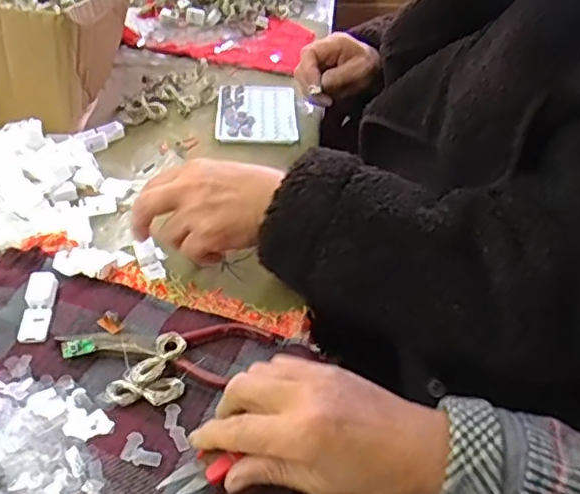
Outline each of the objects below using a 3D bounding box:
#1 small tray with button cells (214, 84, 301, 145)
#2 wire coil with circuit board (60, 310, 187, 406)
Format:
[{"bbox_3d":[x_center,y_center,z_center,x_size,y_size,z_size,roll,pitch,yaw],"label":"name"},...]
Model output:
[{"bbox_3d":[-0.040,-0.166,0.740,0.094,0.009,0.131,1,42,-4],"label":"small tray with button cells"},{"bbox_3d":[-0.110,0.078,0.428,0.086,0.014,0.058,25,46,22],"label":"wire coil with circuit board"}]

